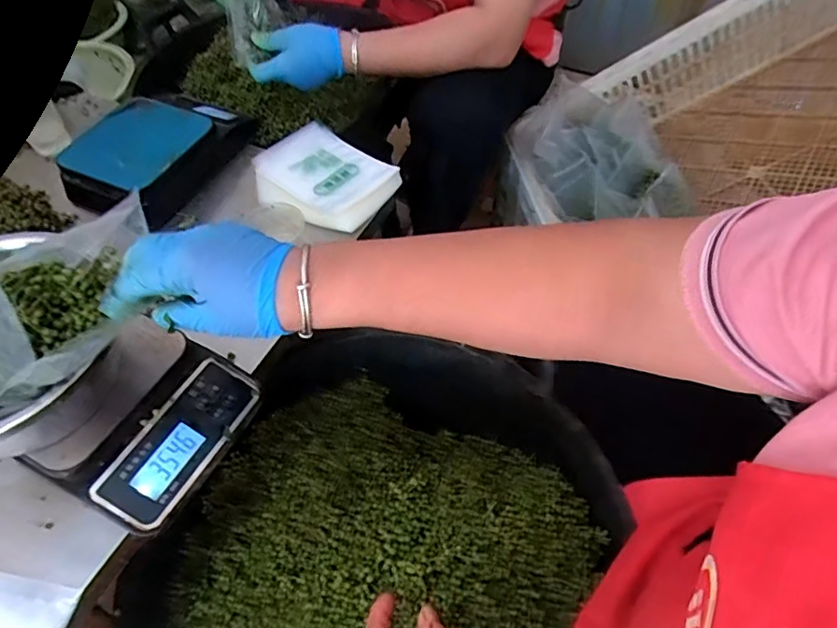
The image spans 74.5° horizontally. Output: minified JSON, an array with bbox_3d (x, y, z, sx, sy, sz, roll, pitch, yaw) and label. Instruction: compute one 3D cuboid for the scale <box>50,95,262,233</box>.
[{"bbox_3d":[-0.326,-0.218,0.705,0.151,0.064,0.225,23,56,18],"label":"scale"}]

